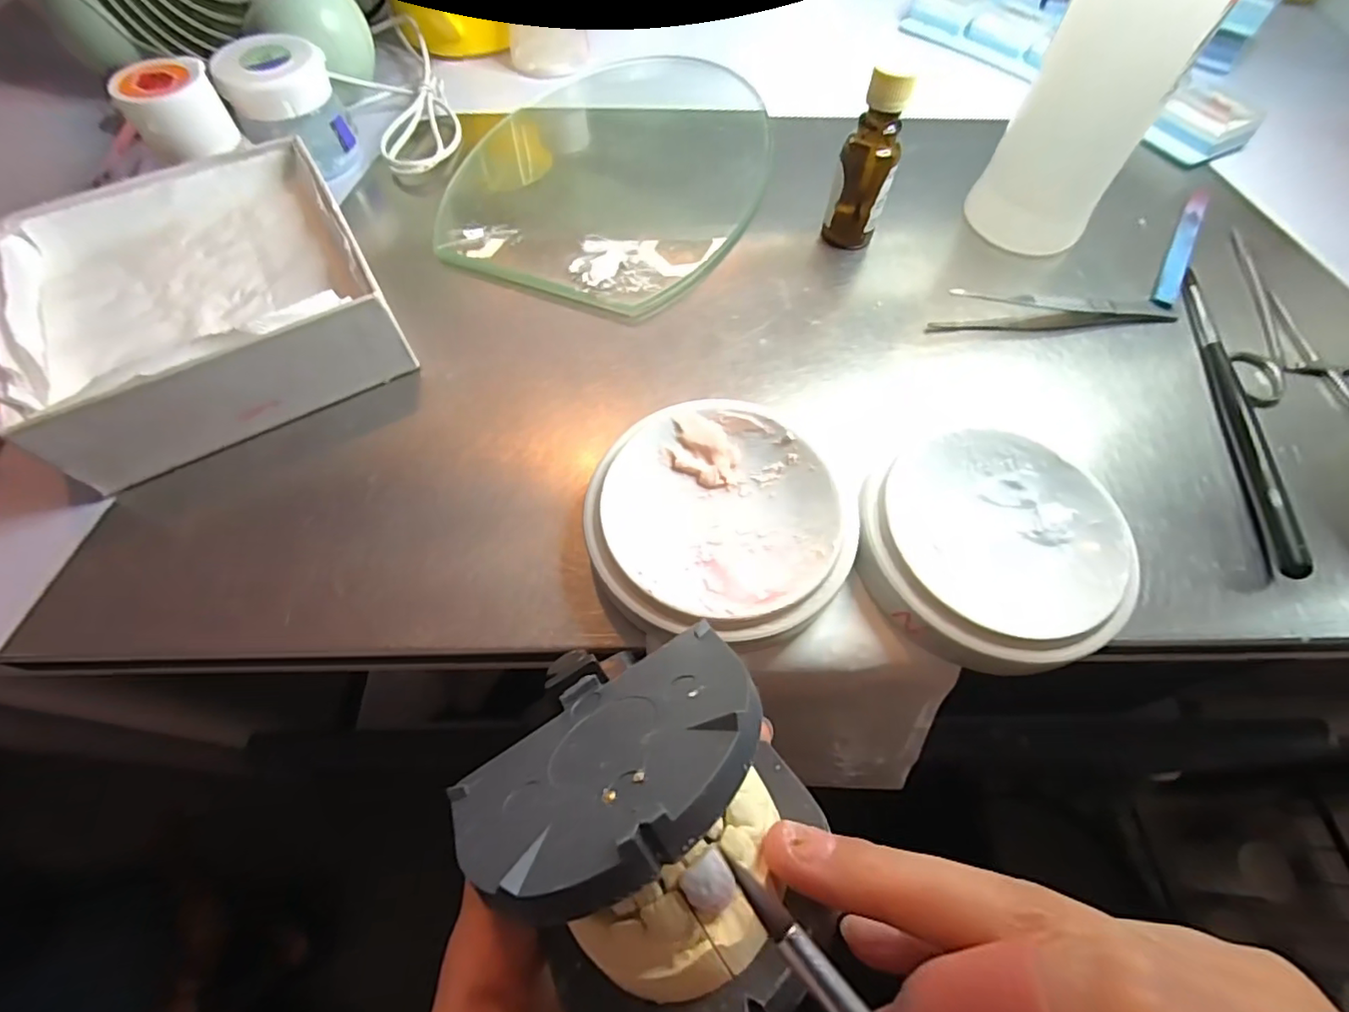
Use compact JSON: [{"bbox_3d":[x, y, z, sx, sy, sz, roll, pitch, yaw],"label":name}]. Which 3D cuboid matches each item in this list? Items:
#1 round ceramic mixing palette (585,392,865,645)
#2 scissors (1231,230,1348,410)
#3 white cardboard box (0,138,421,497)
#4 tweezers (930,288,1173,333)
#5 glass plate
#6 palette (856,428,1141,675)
[{"bbox_3d":[0.016,0.005,0.204,0.088,0.022,0.085,1,62,-1],"label":"round ceramic mixing palette"},{"bbox_3d":[0.297,-0.088,0.274,0.065,0.004,0.115,17,62,7],"label":"scissors"},{"bbox_3d":[-0.193,-0.089,0.240,0.120,0.043,0.133,-27,66,-15],"label":"white cardboard box"},{"bbox_3d":[0.176,-0.095,0.273,0.117,0.006,0.028,0,62,-2],"label":"tweezers"},{"bbox_3d":[-0.029,-0.197,0.322,0.156,0.006,0.233,14,62,5],"label":"glass plate"},{"bbox_3d":[0.109,0.015,0.203,0.087,0.021,0.081,1,62,-1],"label":"palette"}]

